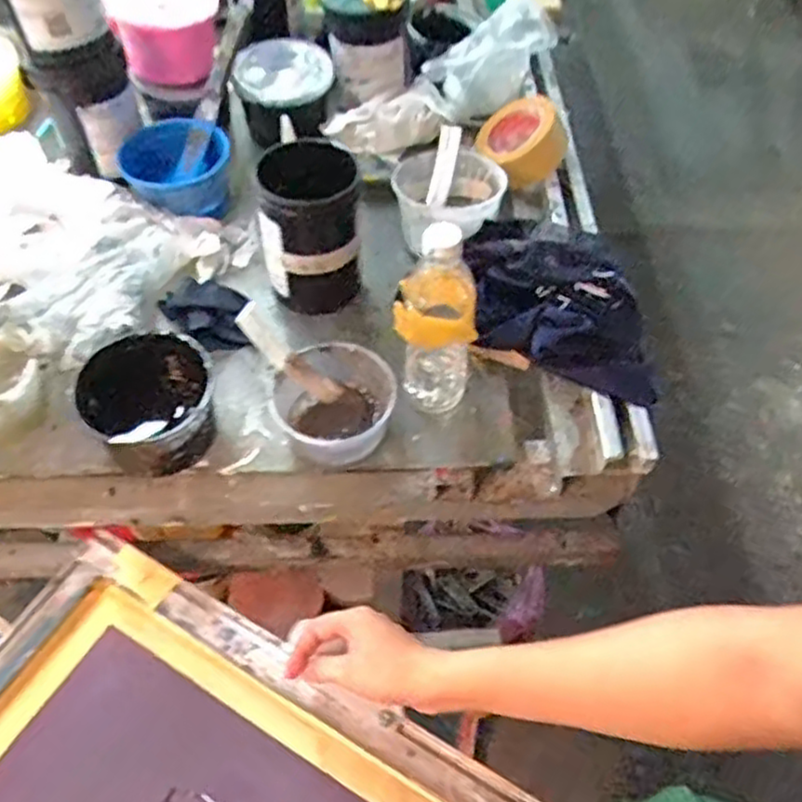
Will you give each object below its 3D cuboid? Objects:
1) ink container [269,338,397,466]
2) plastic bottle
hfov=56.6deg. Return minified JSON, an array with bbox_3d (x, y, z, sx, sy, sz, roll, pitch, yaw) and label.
[{"bbox_3d":[-0.066,0.006,0.735,0.113,0.071,0.113,0,54,-1],"label":"ink container"},{"bbox_3d":[0.033,-0.076,0.702,0.071,0.220,0.056,10,55,6],"label":"plastic bottle"}]

